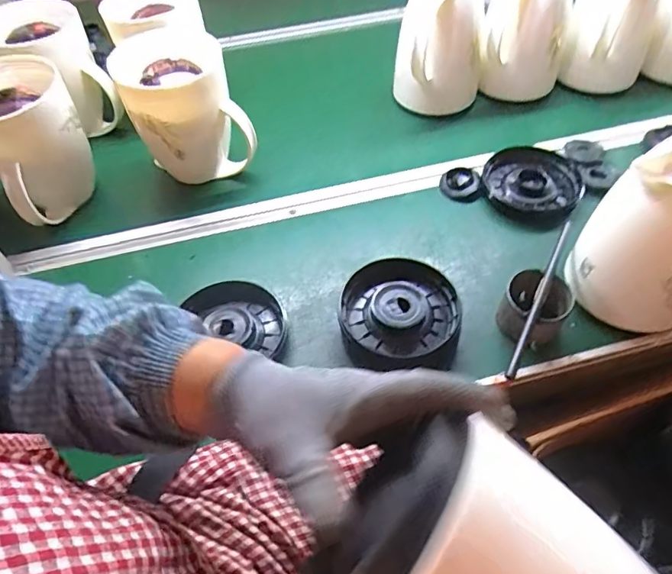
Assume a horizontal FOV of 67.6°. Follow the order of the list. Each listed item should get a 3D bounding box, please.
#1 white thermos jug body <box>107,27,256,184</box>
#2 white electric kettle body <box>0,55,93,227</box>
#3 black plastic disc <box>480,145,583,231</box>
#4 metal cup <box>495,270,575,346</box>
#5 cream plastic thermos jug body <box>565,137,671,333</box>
[{"bbox_3d":[-0.200,-0.230,0.685,0.143,0.205,0.122,-18,52,-12],"label":"white thermos jug body"},{"bbox_3d":[-0.394,-0.188,0.639,0.131,0.161,0.133,-36,58,-24],"label":"white electric kettle body"},{"bbox_3d":[0.283,-0.149,0.722,0.131,0.029,0.140,-1,51,2],"label":"black plastic disc"},{"bbox_3d":[0.224,0.024,0.572,0.071,0.055,0.069,-1,51,2],"label":"metal cup"},{"bbox_3d":[0.352,-0.063,0.545,0.135,0.179,0.145,35,60,27],"label":"cream plastic thermos jug body"}]

